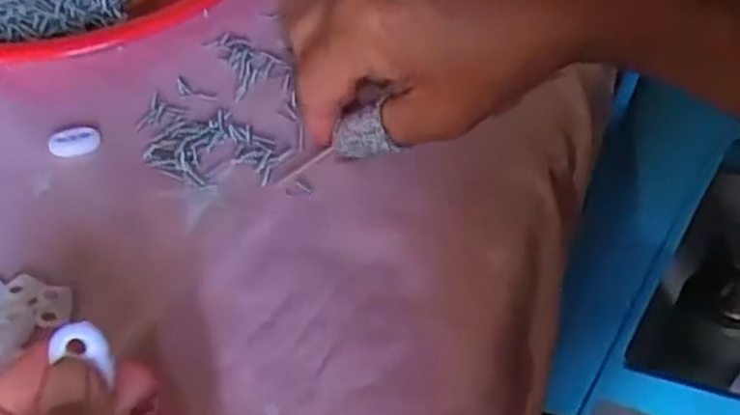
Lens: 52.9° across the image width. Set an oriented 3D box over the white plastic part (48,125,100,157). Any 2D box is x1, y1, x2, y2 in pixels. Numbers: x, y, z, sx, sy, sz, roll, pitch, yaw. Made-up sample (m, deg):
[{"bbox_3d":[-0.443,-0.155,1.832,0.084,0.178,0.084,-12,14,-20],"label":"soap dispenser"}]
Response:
[{"bbox_3d":[-0.135,-0.030,0.341,0.022,0.006,0.016,-10,48,-9],"label":"white plastic part"}]

